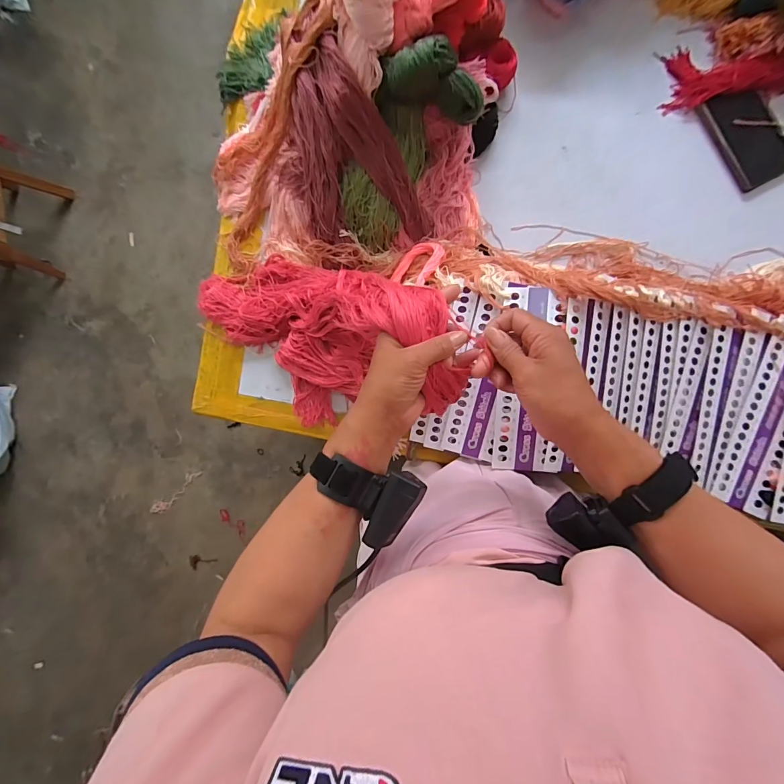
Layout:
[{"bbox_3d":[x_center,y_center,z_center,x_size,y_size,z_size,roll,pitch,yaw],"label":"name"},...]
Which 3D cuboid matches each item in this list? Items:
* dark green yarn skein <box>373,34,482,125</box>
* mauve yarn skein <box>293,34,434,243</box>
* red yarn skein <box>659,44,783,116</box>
[{"bbox_3d":[0.048,-0.387,0.471,0.134,0.073,0.062,7,92,6],"label":"dark green yarn skein"},{"bbox_3d":[-0.049,-0.332,0.524,0.176,0.055,0.244,-8,123,7],"label":"mauve yarn skein"},{"bbox_3d":[0.532,-0.465,0.537,0.252,0.037,0.085,-2,91,6],"label":"red yarn skein"}]

